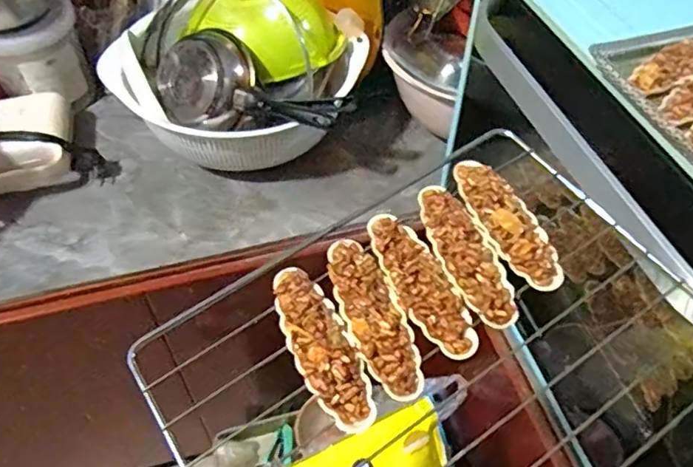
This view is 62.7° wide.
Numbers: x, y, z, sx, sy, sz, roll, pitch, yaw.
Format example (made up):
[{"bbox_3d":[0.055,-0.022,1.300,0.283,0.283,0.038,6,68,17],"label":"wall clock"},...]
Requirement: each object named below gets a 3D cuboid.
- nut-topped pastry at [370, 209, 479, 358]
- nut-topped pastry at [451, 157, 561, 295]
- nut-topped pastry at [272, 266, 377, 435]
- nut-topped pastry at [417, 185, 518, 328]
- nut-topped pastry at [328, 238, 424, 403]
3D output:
[{"bbox_3d":[0.044,0.027,0.341,0.032,0.017,0.102,-19,55,-18],"label":"nut-topped pastry"},{"bbox_3d":[0.102,-0.009,0.363,0.032,0.017,0.100,-19,55,-18],"label":"nut-topped pastry"},{"bbox_3d":[-0.015,0.062,0.323,0.032,0.017,0.099,-17,54,-16],"label":"nut-topped pastry"},{"bbox_3d":[0.073,0.010,0.350,0.031,0.014,0.102,-13,53,-14],"label":"nut-topped pastry"},{"bbox_3d":[0.016,0.046,0.331,0.032,0.015,0.102,-18,54,-17],"label":"nut-topped pastry"}]

